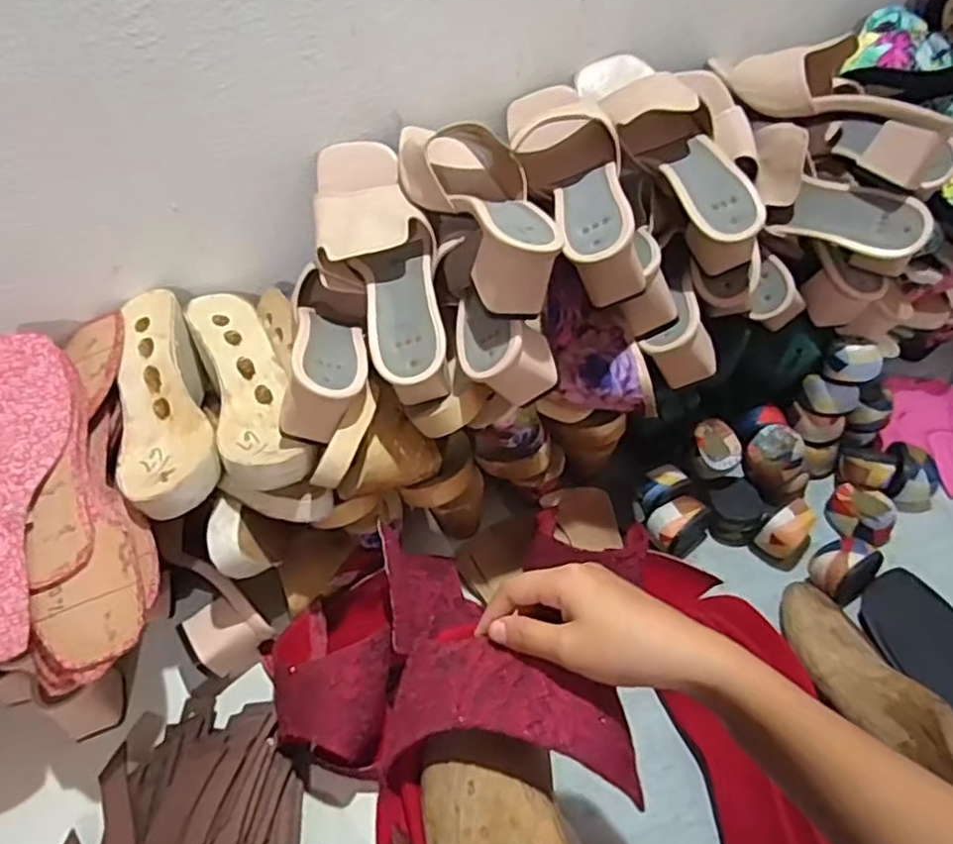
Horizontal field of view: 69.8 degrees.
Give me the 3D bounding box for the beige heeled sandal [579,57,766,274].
[{"bbox_3d":[0.171,-0.244,0.605,0.095,0.082,0.235,-21,70,-15],"label":"beige heeled sandal"}]

